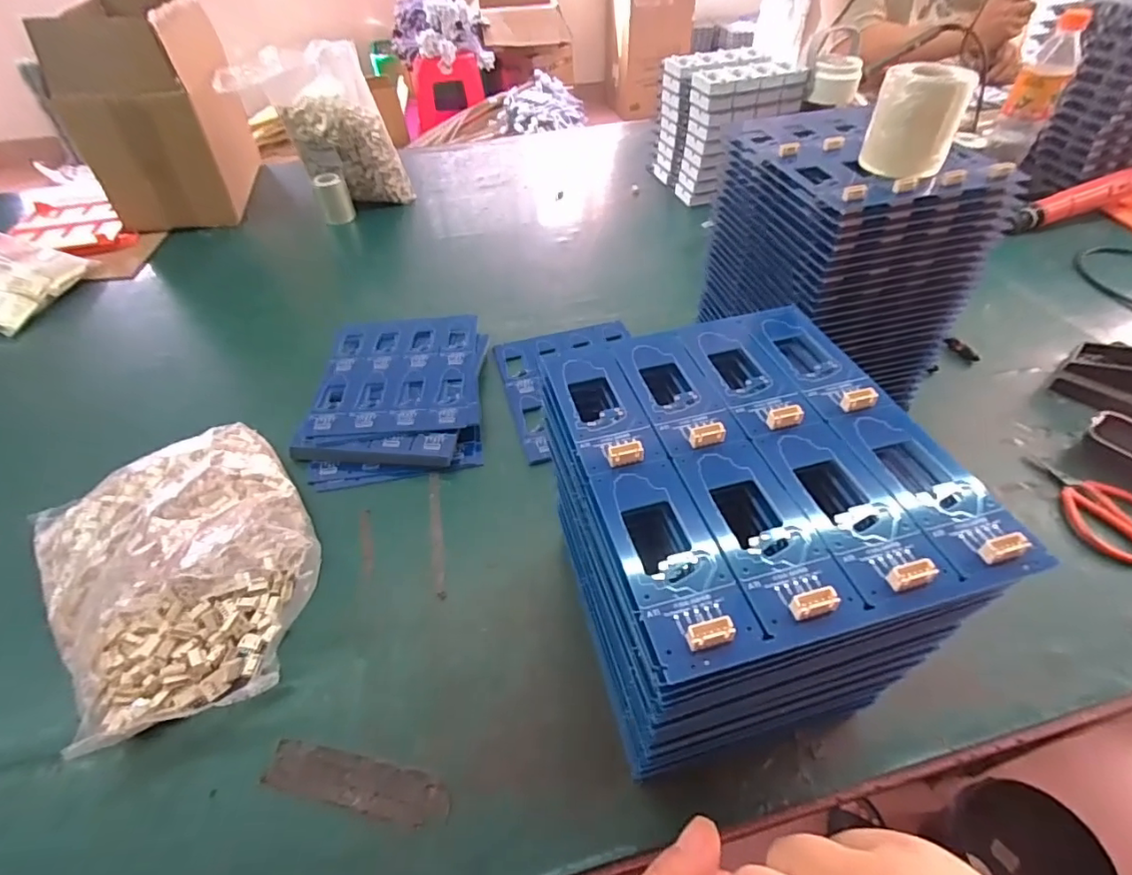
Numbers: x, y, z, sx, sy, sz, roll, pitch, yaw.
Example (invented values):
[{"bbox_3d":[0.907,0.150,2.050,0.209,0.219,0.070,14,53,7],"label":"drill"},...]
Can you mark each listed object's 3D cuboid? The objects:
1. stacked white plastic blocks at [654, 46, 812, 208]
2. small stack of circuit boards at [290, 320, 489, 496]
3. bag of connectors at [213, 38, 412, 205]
[{"bbox_3d":[0.255,-0.516,0.891,0.165,0.173,0.167,-19,50,-14],"label":"stacked white plastic blocks"},{"bbox_3d":[-0.177,-0.052,0.590,0.174,0.030,0.232,-3,48,0],"label":"small stack of circuit boards"},{"bbox_3d":[-0.359,-0.442,0.817,0.209,0.229,0.072,-30,53,-22],"label":"bag of connectors"}]

